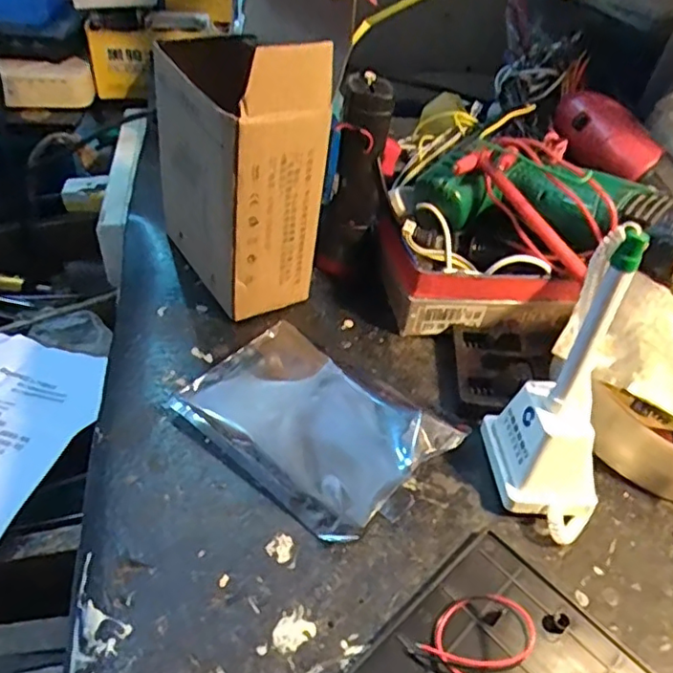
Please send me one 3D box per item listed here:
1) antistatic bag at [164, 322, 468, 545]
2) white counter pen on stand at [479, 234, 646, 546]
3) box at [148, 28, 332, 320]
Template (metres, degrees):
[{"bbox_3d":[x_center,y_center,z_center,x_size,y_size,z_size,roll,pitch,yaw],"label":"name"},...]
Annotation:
[{"bbox_3d":[-0.015,0.042,0.314,0.123,0.018,0.084,34,51,26],"label":"antistatic bag"},{"bbox_3d":[0.106,0.027,0.264,0.044,0.129,0.068,1,44,-5],"label":"white counter pen on stand"},{"bbox_3d":[-0.061,-0.107,0.364,0.067,0.149,0.108,-21,50,-25],"label":"box"}]

